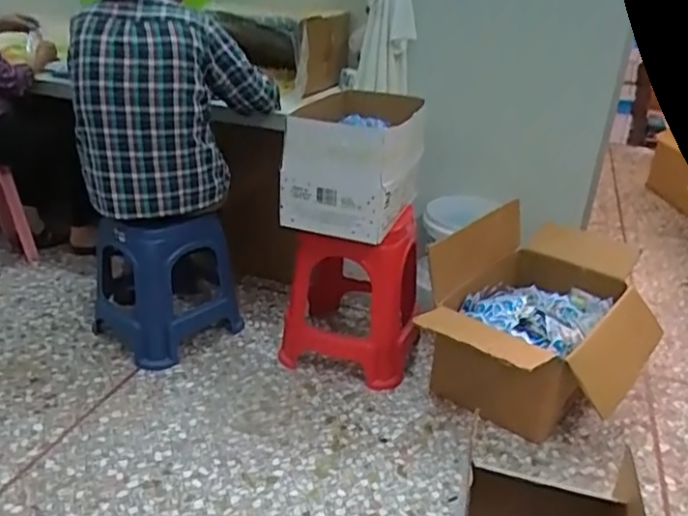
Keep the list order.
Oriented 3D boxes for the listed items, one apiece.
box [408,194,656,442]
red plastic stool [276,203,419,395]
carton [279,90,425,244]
[{"bbox_3d":[0.528,0.188,1.692,0.515,0.429,0.648,21,31,32],"label":"box"},{"bbox_3d":[0.039,0.071,1.836,0.388,0.452,0.388,13,28,20],"label":"red plastic stool"},{"bbox_3d":[0.039,-0.268,1.660,0.311,0.270,0.452,8,27,10],"label":"carton"}]

